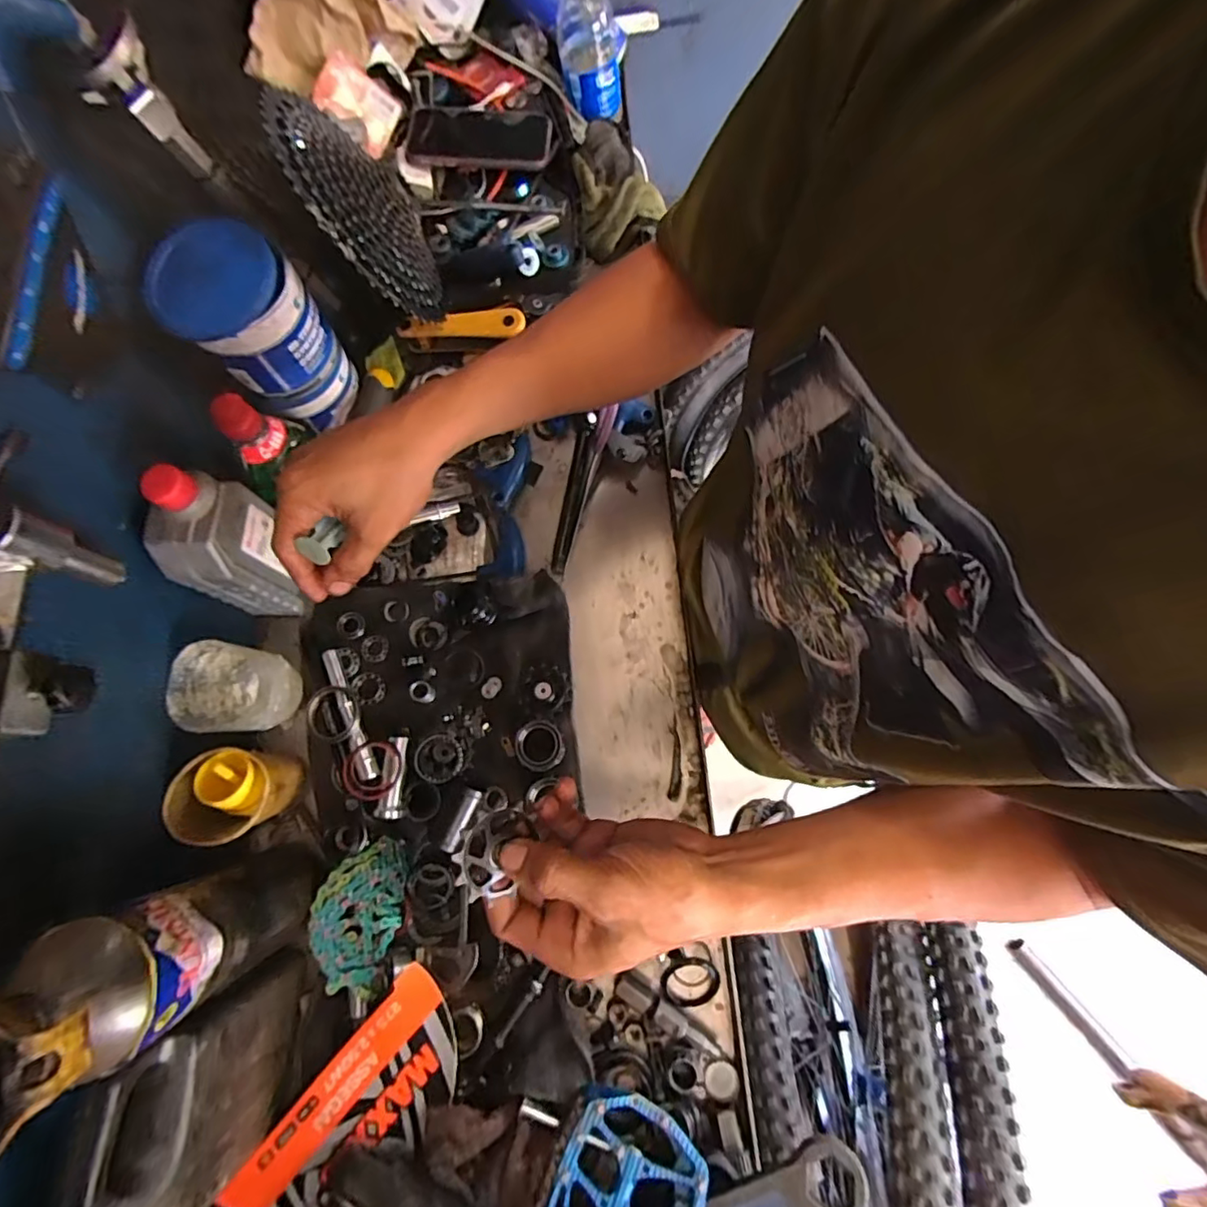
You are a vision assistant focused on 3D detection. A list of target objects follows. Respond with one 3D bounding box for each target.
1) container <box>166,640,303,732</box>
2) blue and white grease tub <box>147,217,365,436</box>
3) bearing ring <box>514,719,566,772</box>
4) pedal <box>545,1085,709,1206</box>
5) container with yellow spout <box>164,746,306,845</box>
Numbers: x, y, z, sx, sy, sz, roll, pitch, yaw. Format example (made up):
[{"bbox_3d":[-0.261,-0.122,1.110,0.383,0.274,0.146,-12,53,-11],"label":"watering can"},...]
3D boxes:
[{"bbox_3d":[-0.314,0.075,0.487,0.062,0.090,0.072,-6,76,0],"label":"container"},{"bbox_3d":[-0.297,-0.235,0.494,0.099,0.147,0.091,0,76,2],"label":"blue and white grease tub"},{"bbox_3d":[-0.057,0.128,0.502,0.042,0.024,0.044,0,76,2],"label":"bearing ring"},{"bbox_3d":[0.016,0.420,0.398,0.103,0.018,0.099,23,52,14],"label":"pedal"},{"bbox_3d":[-0.295,0.155,0.459,0.073,0.094,0.068,-23,76,-4],"label":"container with yellow spout"}]

